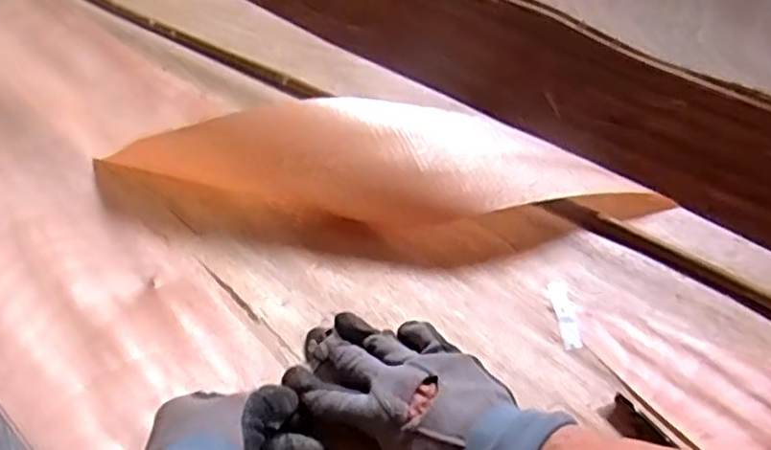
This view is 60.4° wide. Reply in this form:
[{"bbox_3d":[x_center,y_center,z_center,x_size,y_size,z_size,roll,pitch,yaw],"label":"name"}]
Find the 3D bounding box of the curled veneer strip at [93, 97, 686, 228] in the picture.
[{"bbox_3d":[0.010,-0.059,0.583,0.494,0.065,0.131,-3,48,-5],"label":"curled veneer strip"}]

